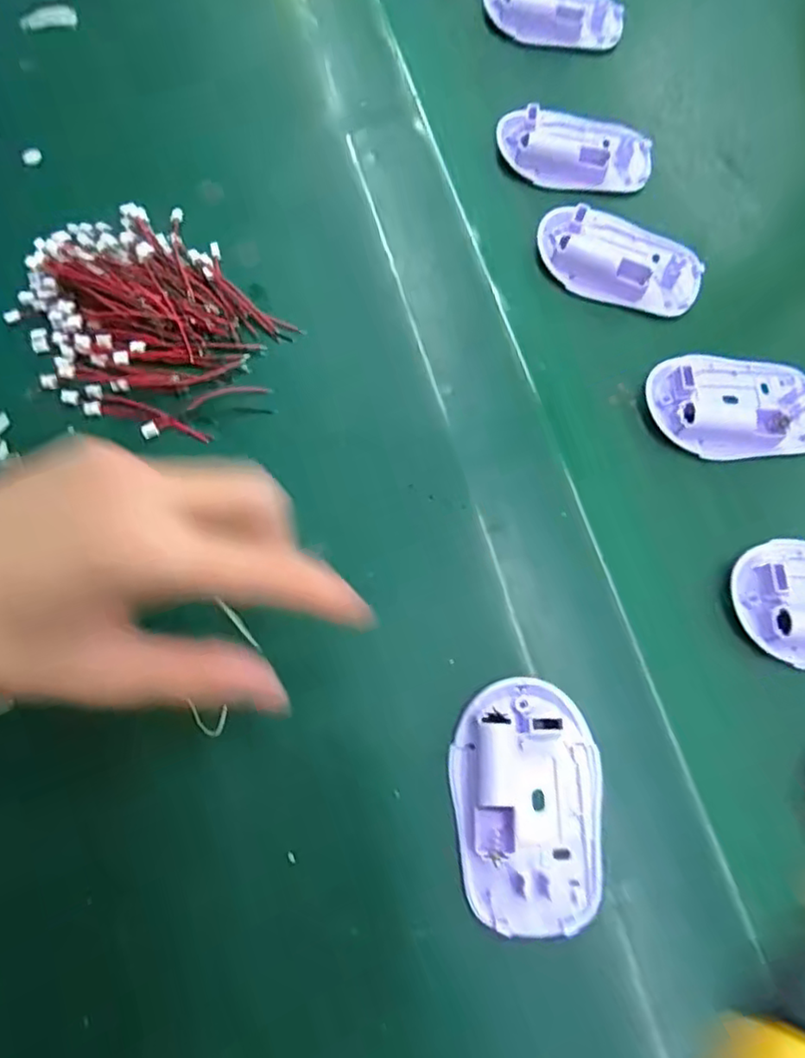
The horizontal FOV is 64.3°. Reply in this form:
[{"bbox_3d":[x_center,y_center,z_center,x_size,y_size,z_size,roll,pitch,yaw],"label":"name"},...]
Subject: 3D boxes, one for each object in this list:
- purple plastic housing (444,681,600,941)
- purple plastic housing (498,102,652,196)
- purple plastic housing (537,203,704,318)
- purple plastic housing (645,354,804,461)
[{"bbox_3d":[0.052,0.114,0.269,0.060,0.014,0.095,-1,70,-2],"label":"purple plastic housing"},{"bbox_3d":[0.109,-0.238,0.399,0.094,0.019,0.047,4,70,0],"label":"purple plastic housing"},{"bbox_3d":[0.128,-0.161,0.374,0.094,0.017,0.062,13,70,3],"label":"purple plastic housing"},{"bbox_3d":[0.178,-0.067,0.342,0.089,0.018,0.059,-1,70,-2],"label":"purple plastic housing"}]

